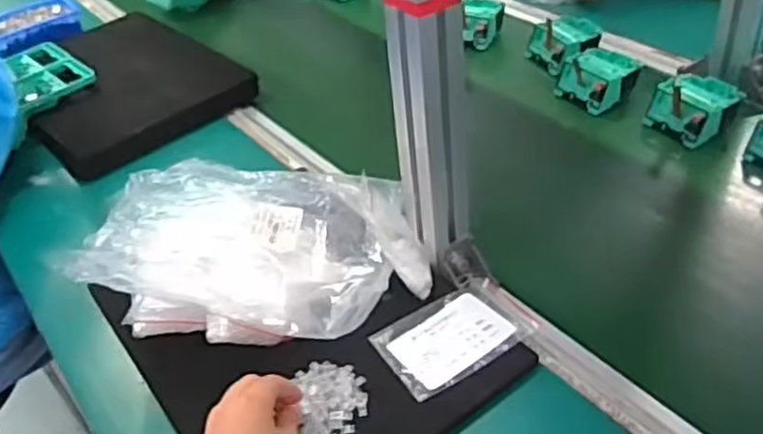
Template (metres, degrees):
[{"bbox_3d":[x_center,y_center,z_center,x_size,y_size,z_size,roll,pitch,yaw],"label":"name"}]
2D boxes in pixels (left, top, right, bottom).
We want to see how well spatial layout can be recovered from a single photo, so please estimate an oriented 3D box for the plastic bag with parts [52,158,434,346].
[{"bbox_3d":[-0.106,0.021,0.641,0.294,0.079,0.210,3,39,11],"label":"plastic bag with parts"}]

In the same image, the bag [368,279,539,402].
[{"bbox_3d":[0.061,0.092,0.590,0.125,0.007,0.078,-24,41,-21],"label":"bag"}]

